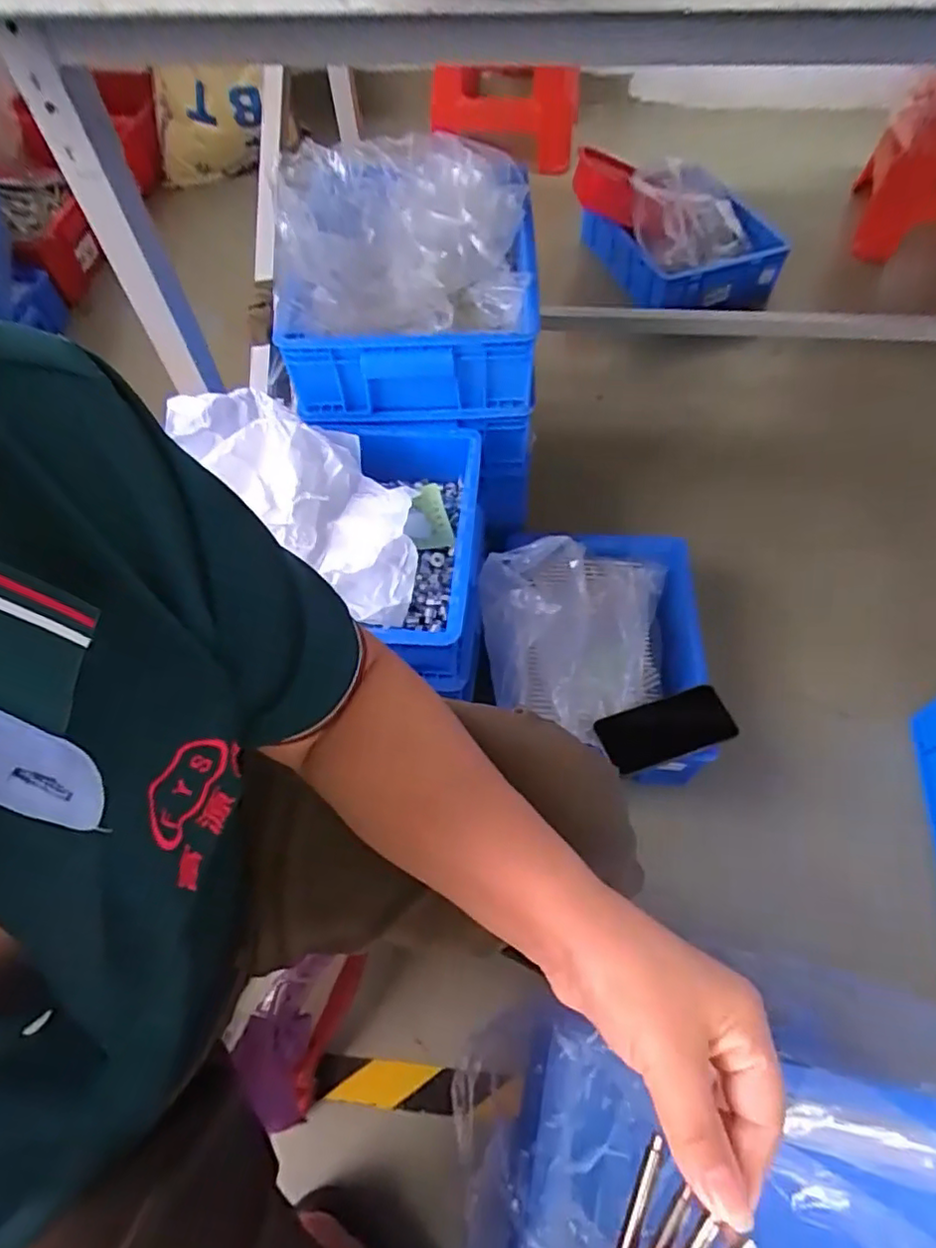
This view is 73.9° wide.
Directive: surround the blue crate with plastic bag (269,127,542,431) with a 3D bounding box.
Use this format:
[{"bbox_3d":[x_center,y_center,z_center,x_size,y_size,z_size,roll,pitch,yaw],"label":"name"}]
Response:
[{"bbox_3d":[-0.073,-0.449,0.801,0.295,0.166,0.359,-4,60,0],"label":"blue crate with plastic bag"}]

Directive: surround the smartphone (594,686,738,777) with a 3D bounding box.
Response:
[{"bbox_3d":[0.239,0.128,0.755,0.154,0.012,0.076,-19,61,2],"label":"smartphone"}]

